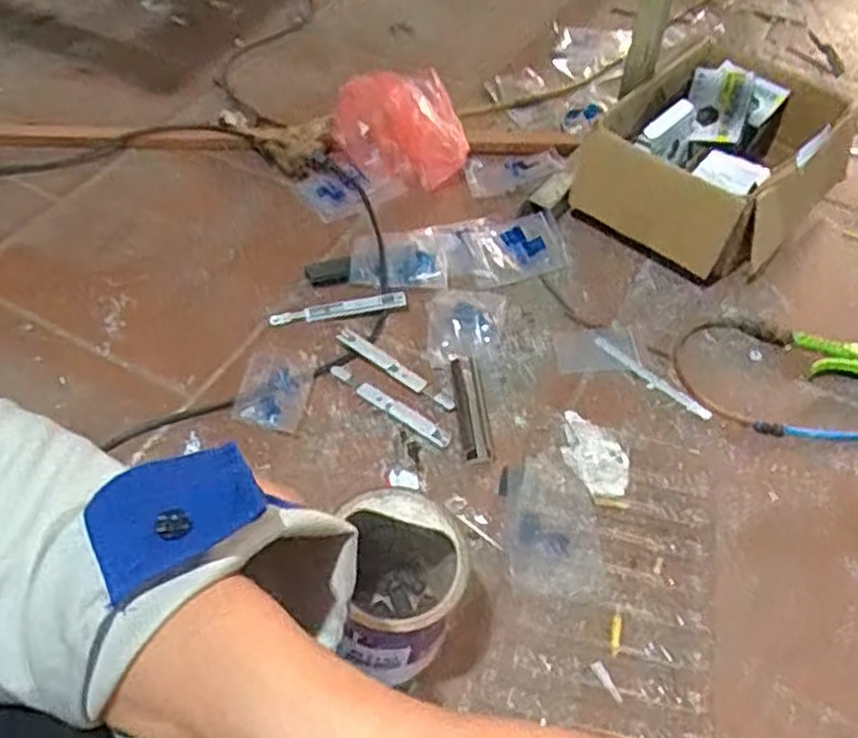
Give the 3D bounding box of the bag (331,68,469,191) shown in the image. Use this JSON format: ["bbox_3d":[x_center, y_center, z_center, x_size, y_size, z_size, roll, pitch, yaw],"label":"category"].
[{"bbox_3d":[-0.040,-0.371,1.214,0.188,0.168,0.133,-17,53,-16],"label":"bag"}]

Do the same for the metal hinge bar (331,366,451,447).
[{"bbox_3d":[-0.048,0.042,0.953,0.176,0.011,0.020,30,57,21],"label":"metal hinge bar"}]

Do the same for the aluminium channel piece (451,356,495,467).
[{"bbox_3d":[0.053,0.048,0.960,0.034,0.013,0.153,-4,51,-7],"label":"aluminium channel piece"}]

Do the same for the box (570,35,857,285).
[{"bbox_3d":[0.420,-0.316,1.163,0.304,0.175,0.345,36,58,24],"label":"box"}]

